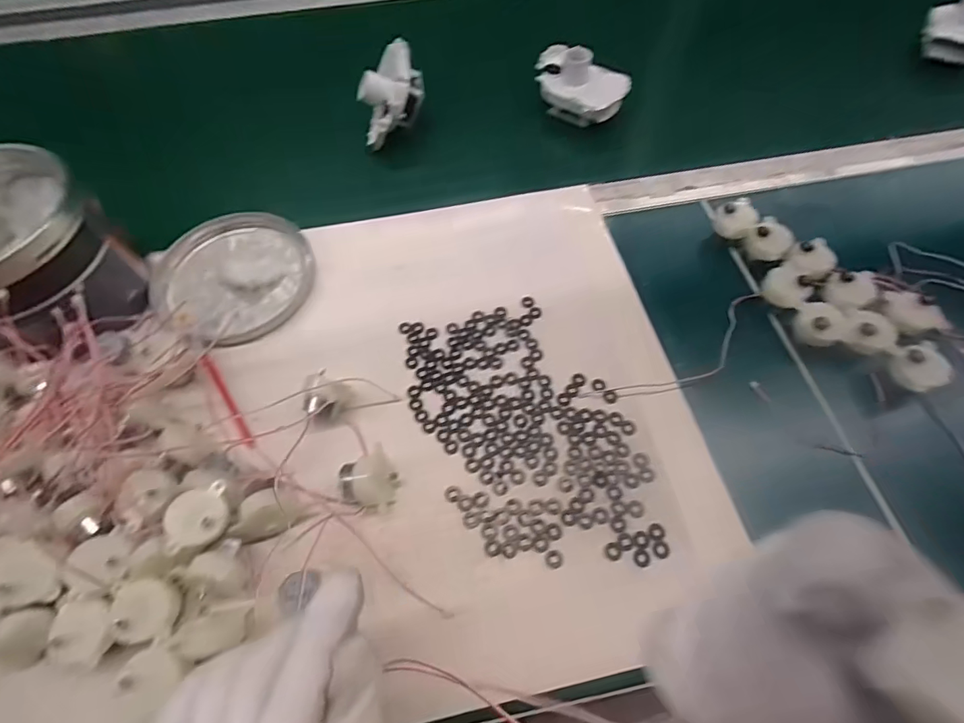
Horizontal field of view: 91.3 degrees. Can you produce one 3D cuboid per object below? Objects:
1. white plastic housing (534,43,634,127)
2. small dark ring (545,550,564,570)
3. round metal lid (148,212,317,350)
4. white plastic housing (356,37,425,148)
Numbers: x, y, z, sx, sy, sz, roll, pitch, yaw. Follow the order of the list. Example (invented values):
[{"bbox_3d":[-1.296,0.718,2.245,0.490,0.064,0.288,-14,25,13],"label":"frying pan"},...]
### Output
[{"bbox_3d":[0.100,-0.289,0.489,0.100,0.051,0.059,28,65,16],"label":"white plastic housing"},{"bbox_3d":[0.045,0.123,0.292,0.011,0.004,0.011,-1,61,1],"label":"small dark ring"},{"bbox_3d":[-0.211,-0.077,0.409,0.131,0.012,0.123,-1,61,1],"label":"round metal lid"},{"bbox_3d":[-0.090,-0.269,0.473,0.060,0.055,0.083,-5,61,-1],"label":"white plastic housing"}]

